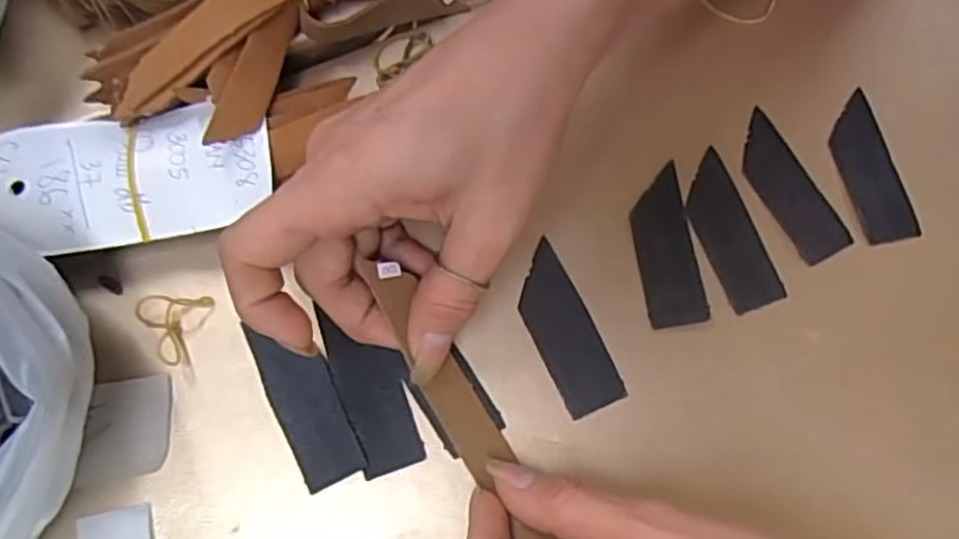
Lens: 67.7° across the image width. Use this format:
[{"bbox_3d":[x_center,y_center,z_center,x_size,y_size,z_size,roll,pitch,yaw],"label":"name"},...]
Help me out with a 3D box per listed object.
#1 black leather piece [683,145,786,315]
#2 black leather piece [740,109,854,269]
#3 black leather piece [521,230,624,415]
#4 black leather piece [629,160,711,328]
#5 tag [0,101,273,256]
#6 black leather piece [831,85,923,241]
[{"bbox_3d":[0.097,-0.016,0.279,0.022,0.004,0.064,-18,74,-7],"label":"black leather piece"},{"bbox_3d":[0.123,-0.034,0.286,0.022,0.004,0.064,-26,75,-9],"label":"black leather piece"},{"bbox_3d":[0.031,0.022,0.267,0.023,0.004,0.063,-24,75,-9],"label":"black leather piece"},{"bbox_3d":[0.072,-0.010,0.276,0.023,0.004,0.063,-6,73,-3],"label":"black leather piece"},{"bbox_3d":[-0.128,-0.035,0.259,0.102,0.006,0.051,-9,73,-1],"label":"tag"},{"bbox_3d":[0.157,-0.042,0.290,0.023,0.004,0.064,-10,73,-5],"label":"black leather piece"}]

